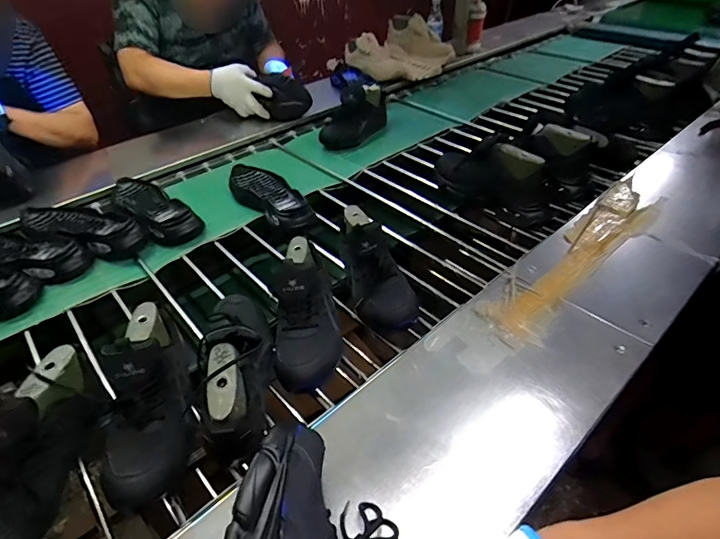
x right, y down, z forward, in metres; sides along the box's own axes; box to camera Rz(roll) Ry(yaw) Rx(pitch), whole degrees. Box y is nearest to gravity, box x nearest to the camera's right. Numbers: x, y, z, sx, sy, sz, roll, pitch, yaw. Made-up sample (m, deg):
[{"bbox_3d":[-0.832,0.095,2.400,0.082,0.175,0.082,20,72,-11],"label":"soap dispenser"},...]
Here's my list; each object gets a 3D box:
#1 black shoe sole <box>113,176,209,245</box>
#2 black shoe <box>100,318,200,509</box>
[{"bbox_3d":[-0.445,-0.131,0.966,0.099,0.050,0.274,-32,48,-31],"label":"black shoe sole"},{"bbox_3d":[-0.260,0.150,0.544,0.091,0.112,0.222,-14,41,-13],"label":"black shoe"}]

